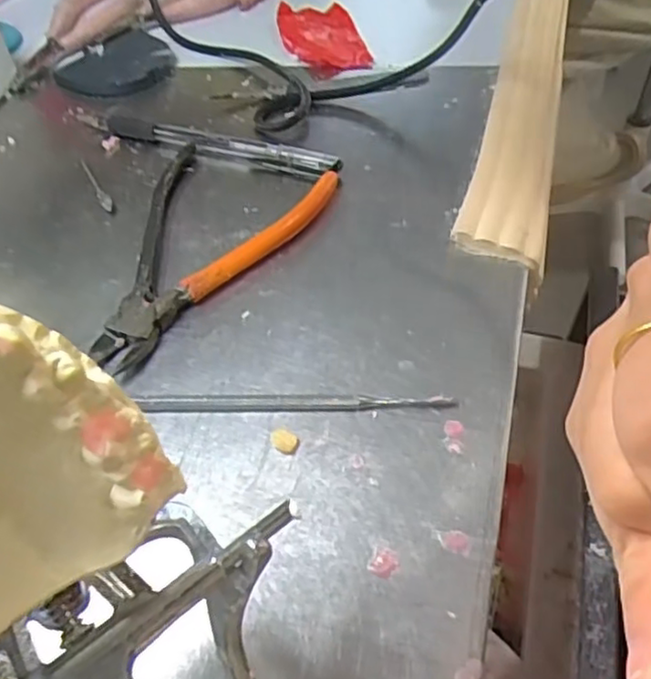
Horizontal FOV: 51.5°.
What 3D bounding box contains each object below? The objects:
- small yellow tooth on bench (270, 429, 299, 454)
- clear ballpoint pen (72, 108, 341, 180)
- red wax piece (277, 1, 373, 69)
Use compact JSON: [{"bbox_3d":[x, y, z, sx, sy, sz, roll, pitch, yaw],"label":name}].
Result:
[{"bbox_3d":[-0.016,0.038,0.255,0.011,0.004,0.008,11,52,11],"label":"small yellow tooth on bench"},{"bbox_3d":[-0.072,-0.110,0.372,0.163,0.010,0.013,17,53,15],"label":"clear ballpoint pen"},{"bbox_3d":[-0.002,-0.201,0.445,0.051,0.009,0.074,-12,51,-8],"label":"red wax piece"}]

